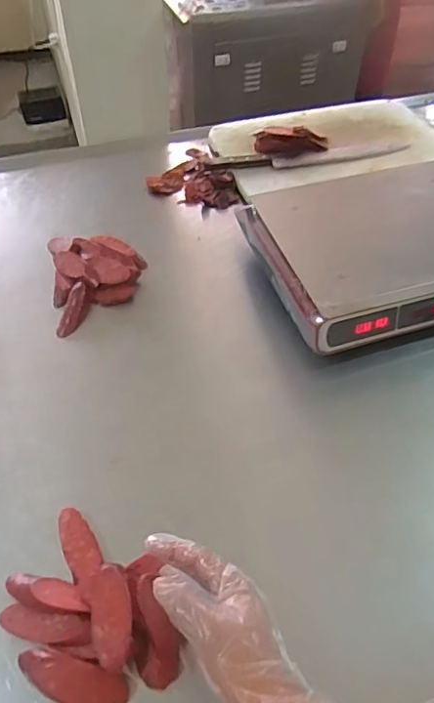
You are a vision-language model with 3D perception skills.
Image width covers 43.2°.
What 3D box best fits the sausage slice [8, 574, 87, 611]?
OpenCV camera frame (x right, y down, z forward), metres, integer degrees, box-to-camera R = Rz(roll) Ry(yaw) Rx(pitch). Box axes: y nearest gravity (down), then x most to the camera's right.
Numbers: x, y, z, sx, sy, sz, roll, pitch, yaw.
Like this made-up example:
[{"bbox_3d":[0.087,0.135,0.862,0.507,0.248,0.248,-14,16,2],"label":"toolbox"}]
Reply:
[{"bbox_3d":[-0.173,0.245,0.554,0.103,0.013,0.030,3,49,25],"label":"sausage slice"}]

